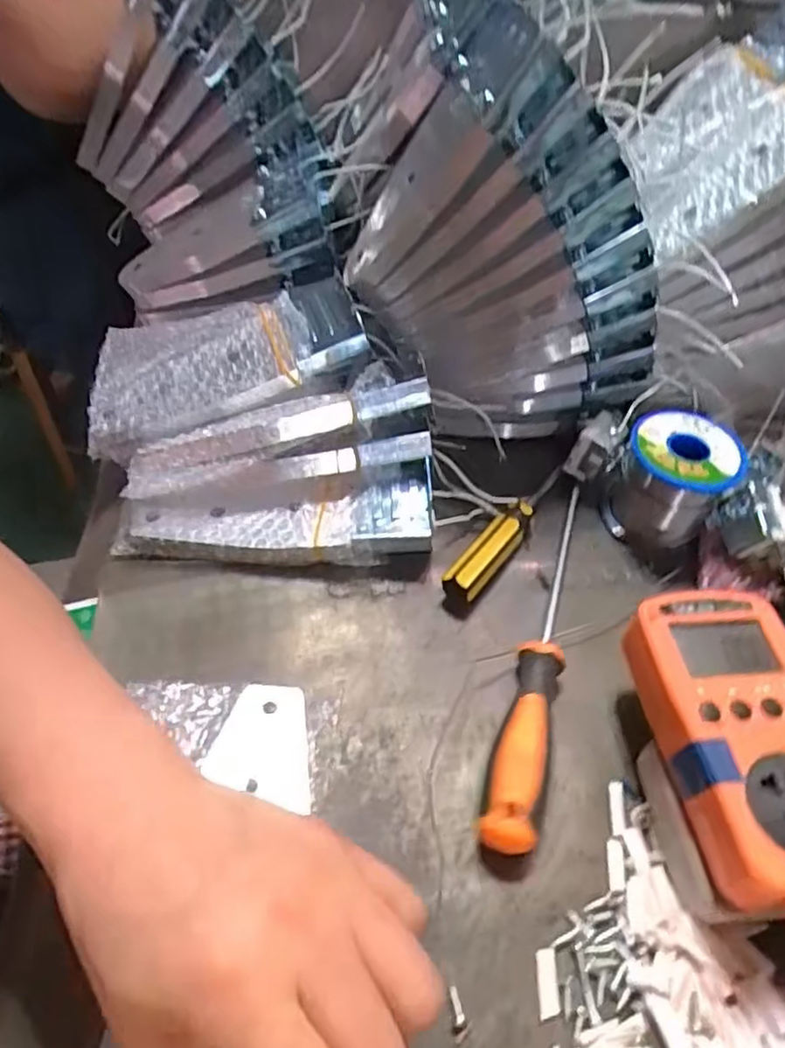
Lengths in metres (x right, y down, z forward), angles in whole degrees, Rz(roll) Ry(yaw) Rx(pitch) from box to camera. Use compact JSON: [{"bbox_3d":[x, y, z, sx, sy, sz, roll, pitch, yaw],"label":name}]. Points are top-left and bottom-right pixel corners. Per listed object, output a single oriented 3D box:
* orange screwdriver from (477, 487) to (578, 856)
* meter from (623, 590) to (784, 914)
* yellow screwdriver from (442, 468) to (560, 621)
[{"bbox_3d":[0.080,0.059,0.355,0.023,0.027,0.222,15,51,9],"label":"orange screwdriver"},{"bbox_3d":[0.148,0.089,0.282,0.070,0.029,0.127,-3,50,-7],"label":"meter"},{"bbox_3d":[0.071,0.002,0.408,0.021,0.022,0.132,29,54,19],"label":"yellow screwdriver"}]

